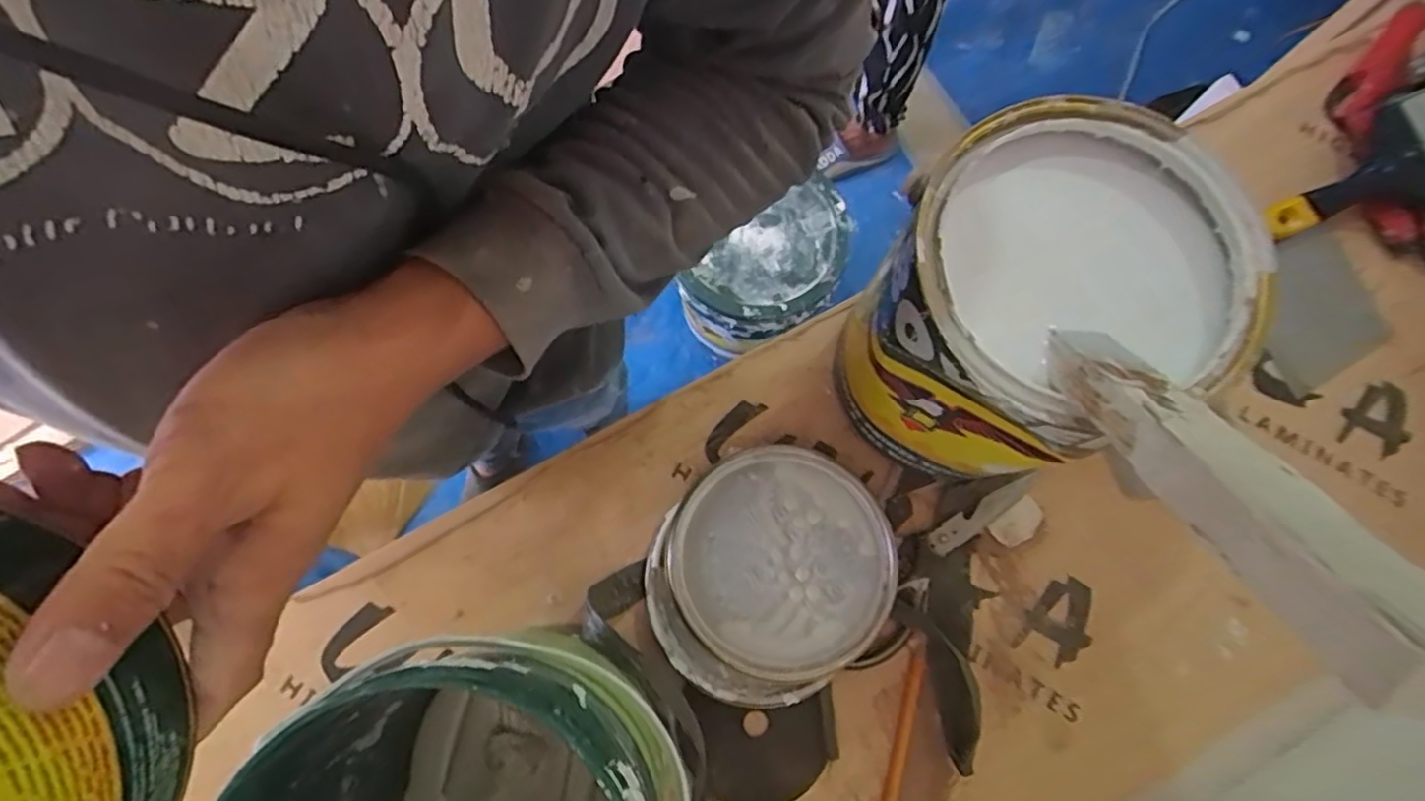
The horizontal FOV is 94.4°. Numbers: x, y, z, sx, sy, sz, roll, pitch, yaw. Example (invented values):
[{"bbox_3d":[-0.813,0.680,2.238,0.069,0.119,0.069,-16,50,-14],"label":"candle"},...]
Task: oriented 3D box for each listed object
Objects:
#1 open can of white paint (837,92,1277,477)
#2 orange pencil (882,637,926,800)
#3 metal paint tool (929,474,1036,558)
[{"bbox_3d":[0.168,-0.042,0.397,0.149,0.211,0.150,0,77,-1],"label":"open can of white paint"},{"bbox_3d":[0.123,0.234,0.434,0.011,0.008,0.144,17,77,3],"label":"orange pencil"},{"bbox_3d":[0.192,0.081,0.469,0.089,0.007,0.019,-31,79,-7],"label":"metal paint tool"}]

